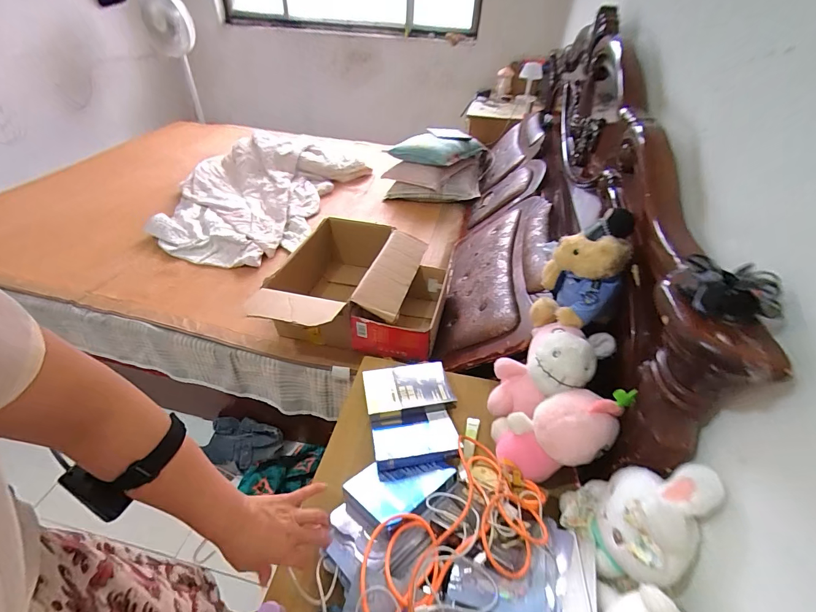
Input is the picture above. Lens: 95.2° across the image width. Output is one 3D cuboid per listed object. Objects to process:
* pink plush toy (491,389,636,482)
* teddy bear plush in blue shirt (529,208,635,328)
[{"bbox_3d":[0.247,0.204,0.606,0.100,0.244,0.096,36,38,-18],"label":"pink plush toy"},{"bbox_3d":[0.329,-0.063,0.703,0.134,0.193,0.163,22,44,19],"label":"teddy bear plush in blue shirt"}]

